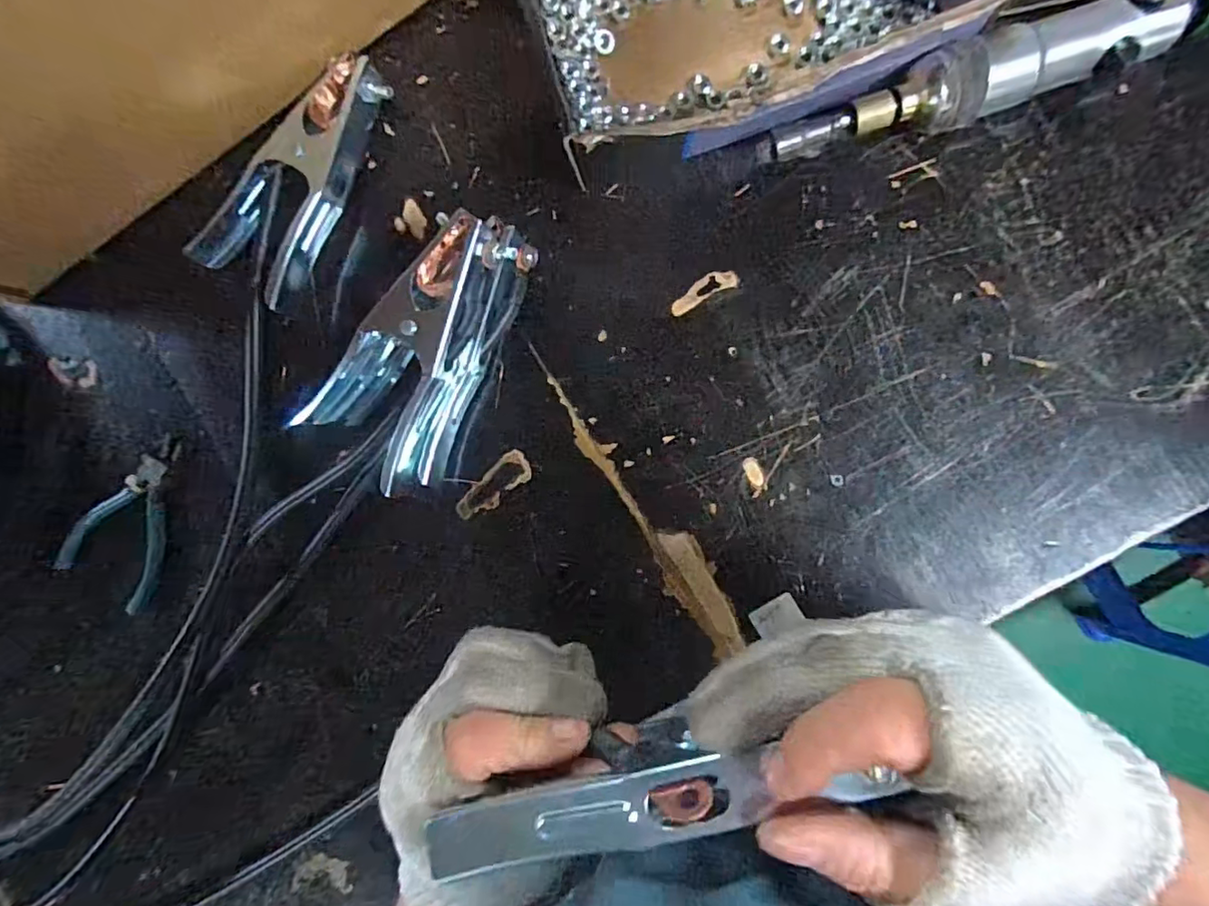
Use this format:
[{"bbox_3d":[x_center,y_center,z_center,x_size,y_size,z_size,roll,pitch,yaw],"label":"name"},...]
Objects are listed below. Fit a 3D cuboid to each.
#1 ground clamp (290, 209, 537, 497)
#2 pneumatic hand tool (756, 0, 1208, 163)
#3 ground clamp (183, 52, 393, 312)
[{"bbox_3d":[-0.112,-0.068,0.348,0.087,0.052,0.174,31,93,3],"label":"ground clamp"},{"bbox_3d":[0.244,-0.220,0.318,0.304,0.041,0.046,-15,90,5],"label":"pneumatic hand tool"},{"bbox_3d":[-0.194,-0.177,0.359,0.076,0.034,0.160,34,94,3],"label":"ground clamp"}]

